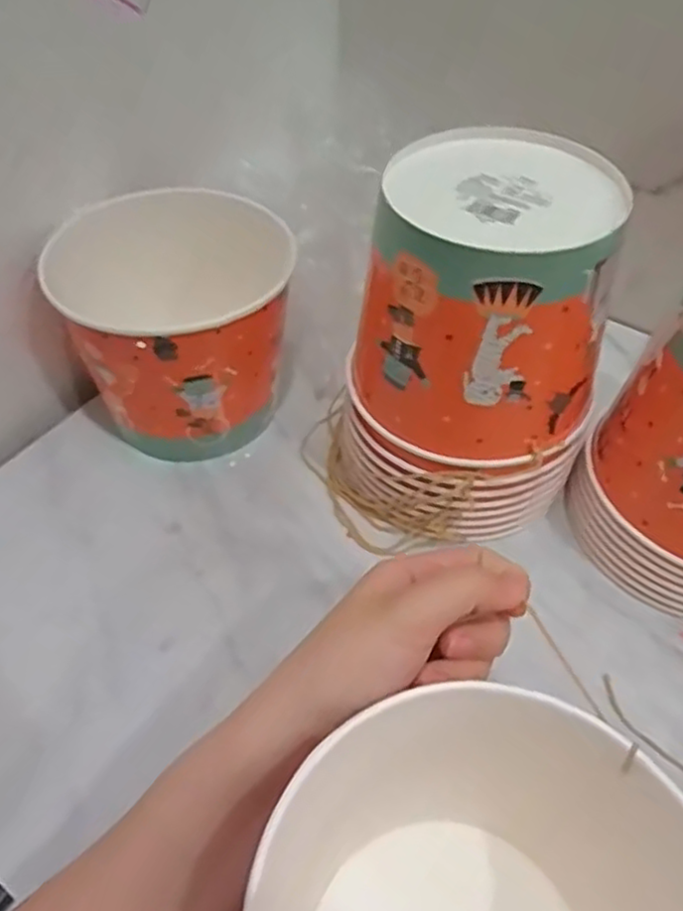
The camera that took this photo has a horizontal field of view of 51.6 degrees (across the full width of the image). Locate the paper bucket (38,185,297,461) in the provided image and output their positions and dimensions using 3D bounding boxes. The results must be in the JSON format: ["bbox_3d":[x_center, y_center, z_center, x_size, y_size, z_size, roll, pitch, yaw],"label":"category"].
[{"bbox_3d":[-0.114,-0.090,0.511,0.145,0.146,0.144,0,49,0],"label":"paper bucket"}]

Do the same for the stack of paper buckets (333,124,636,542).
[{"bbox_3d":[0.075,-0.057,0.436,0.144,0.213,0.136,-19,52,-16],"label":"stack of paper buckets"}]

